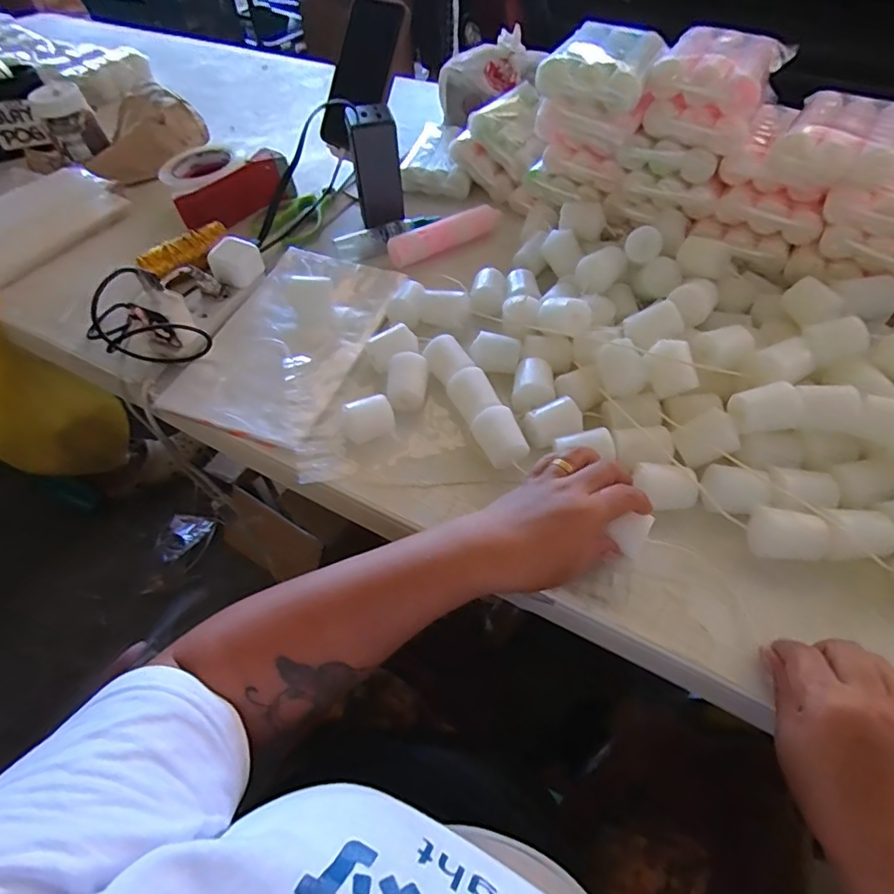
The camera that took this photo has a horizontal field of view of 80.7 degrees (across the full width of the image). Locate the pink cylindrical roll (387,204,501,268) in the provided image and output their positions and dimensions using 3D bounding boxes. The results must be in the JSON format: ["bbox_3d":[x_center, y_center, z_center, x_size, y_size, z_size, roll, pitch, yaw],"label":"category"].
[{"bbox_3d":[0.001,-0.254,0.622,0.147,0.026,0.029,-26,57,-14],"label":"pink cylindrical roll"}]

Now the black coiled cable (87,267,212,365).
[{"bbox_3d":[-0.282,-0.116,0.495,0.094,0.098,0.046,-10,54,-3],"label":"black coiled cable"}]

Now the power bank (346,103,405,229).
[{"bbox_3d":[-0.082,-0.323,0.609,0.054,0.108,0.050,-13,54,-5],"label":"power bank"}]

